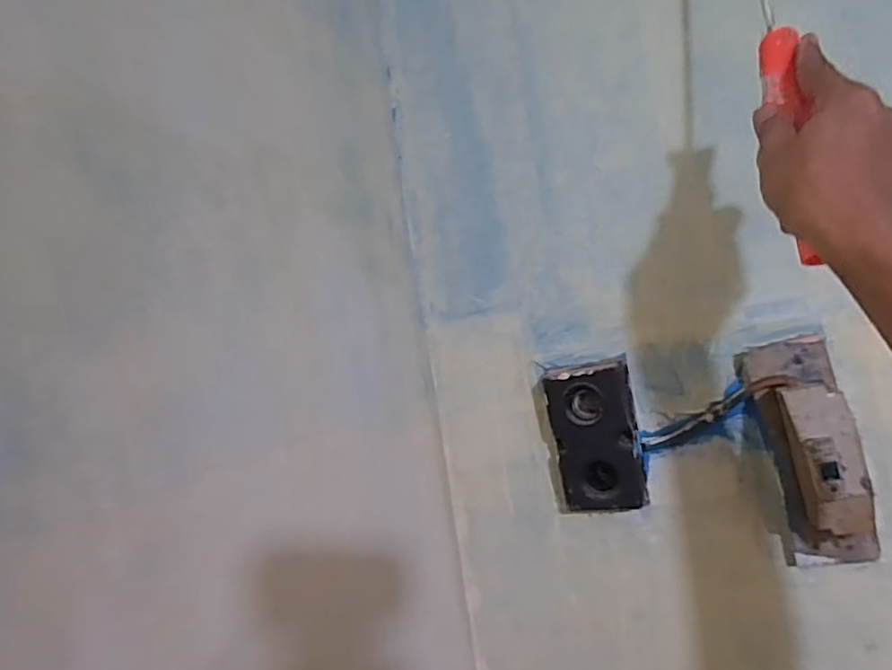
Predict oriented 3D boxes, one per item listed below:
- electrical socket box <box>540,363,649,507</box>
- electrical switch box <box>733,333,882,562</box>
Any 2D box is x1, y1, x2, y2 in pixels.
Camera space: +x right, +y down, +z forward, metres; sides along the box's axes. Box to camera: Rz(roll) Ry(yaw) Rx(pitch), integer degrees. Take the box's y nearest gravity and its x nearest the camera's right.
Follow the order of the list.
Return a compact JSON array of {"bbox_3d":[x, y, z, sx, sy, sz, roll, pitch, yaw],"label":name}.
[{"bbox_3d":[0.146,0.097,0.580,0.076,0.134,0.042,-7,1,30],"label":"electrical socket box"},{"bbox_3d":[0.295,0.098,0.485,0.082,0.182,0.086,-7,1,25],"label":"electrical switch box"}]

